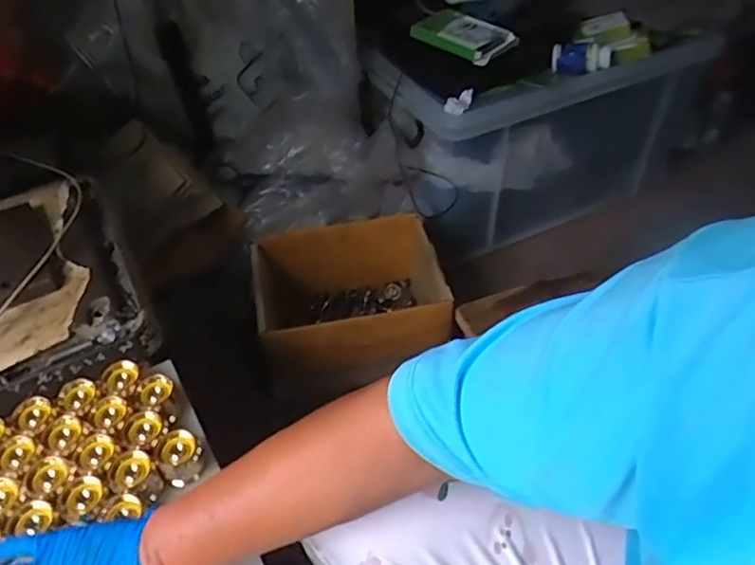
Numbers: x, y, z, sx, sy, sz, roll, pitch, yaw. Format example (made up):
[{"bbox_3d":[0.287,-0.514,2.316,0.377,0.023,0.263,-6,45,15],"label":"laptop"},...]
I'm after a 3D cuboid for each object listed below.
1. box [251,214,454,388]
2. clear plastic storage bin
[{"bbox_3d":[-0.049,0.045,1.144,0.321,0.206,0.249,-7,47,-5],"label":"box"},{"bbox_3d":[0.322,-0.323,1.301,0.600,0.370,0.294,-14,48,-11],"label":"clear plastic storage bin"}]

